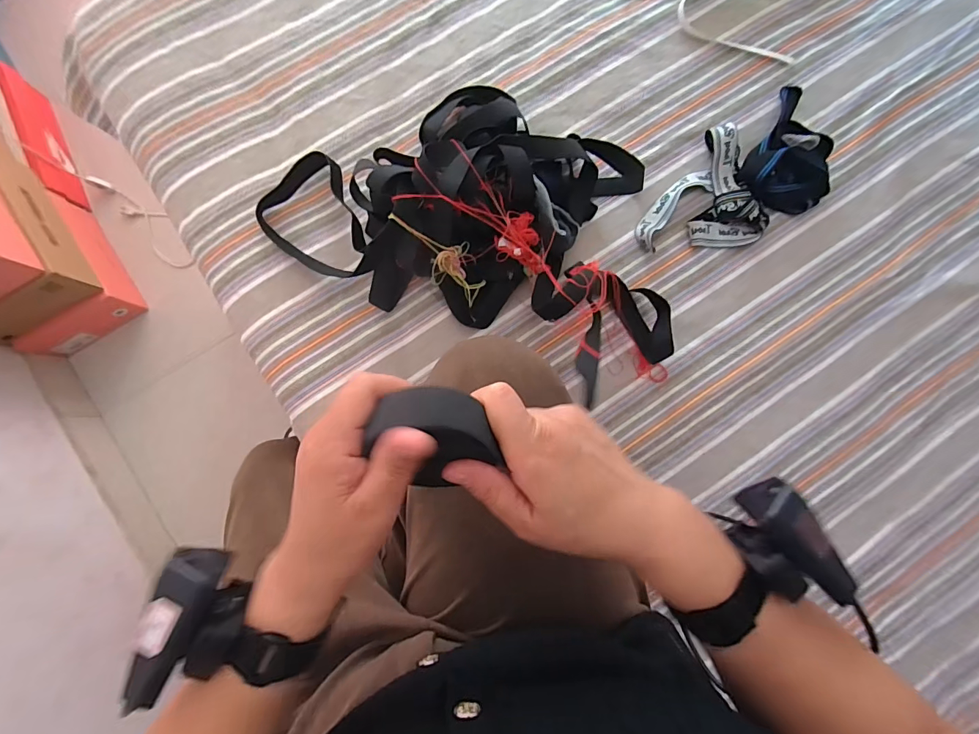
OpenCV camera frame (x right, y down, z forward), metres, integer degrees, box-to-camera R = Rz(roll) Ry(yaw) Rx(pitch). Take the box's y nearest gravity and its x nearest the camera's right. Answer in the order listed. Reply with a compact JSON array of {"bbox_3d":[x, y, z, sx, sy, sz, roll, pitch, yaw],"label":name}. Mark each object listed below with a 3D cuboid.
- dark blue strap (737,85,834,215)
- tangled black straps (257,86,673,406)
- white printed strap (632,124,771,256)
[{"bbox_3d":[0.413,-0.288,0.565,0.109,0.038,0.172,30,84,2],"label":"dark blue strap"},{"bbox_3d":[0.005,-0.185,0.505,0.509,0.116,0.301,28,84,1],"label":"tangled black straps"},{"bbox_3d":[0.275,-0.233,0.562,0.167,0.027,0.151,-5,84,-2],"label":"white printed strap"}]

